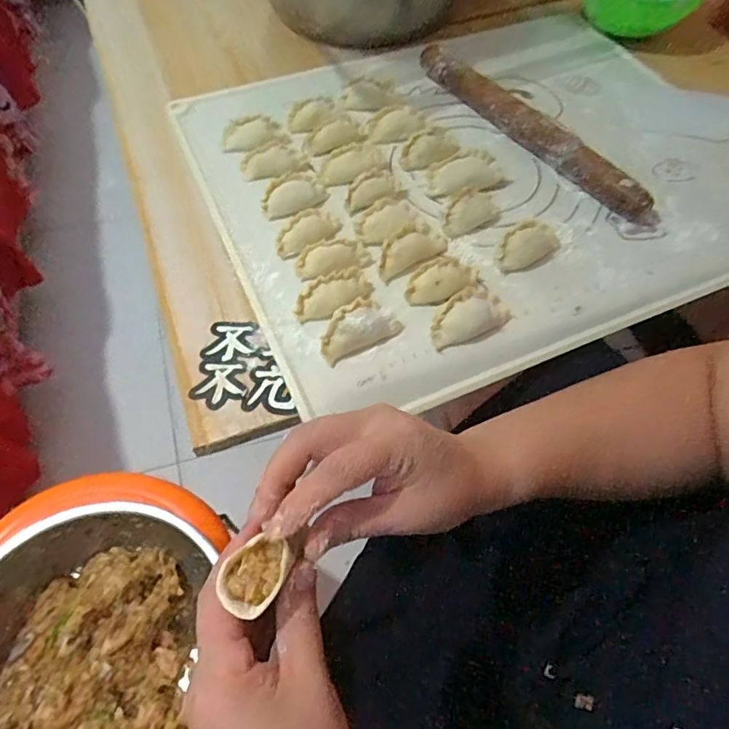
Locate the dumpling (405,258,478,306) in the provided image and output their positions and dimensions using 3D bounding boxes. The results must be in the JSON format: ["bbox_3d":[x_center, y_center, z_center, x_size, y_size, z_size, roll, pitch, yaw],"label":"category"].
[{"bbox_3d":[0.057,-0.063,0.405,0.055,0.016,0.029,-24,63,-17],"label":"dumpling"}]

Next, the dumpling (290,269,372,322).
[{"bbox_3d":[-0.022,-0.051,0.396,0.063,0.018,0.023,-19,62,-15],"label":"dumpling"}]

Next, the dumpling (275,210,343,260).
[{"bbox_3d":[-0.045,-0.106,0.431,0.025,0.016,0.057,37,63,17],"label":"dumpling"}]

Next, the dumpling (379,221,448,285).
[{"bbox_3d":[0.036,-0.091,0.420,0.066,0.015,0.026,-38,69,-23],"label":"dumpling"}]

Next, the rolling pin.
[{"bbox_3d":[0.149,-0.224,0.506,0.029,0.031,0.288,-32,66,-21],"label":"rolling pin"}]

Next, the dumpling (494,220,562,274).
[{"bbox_3d":[0.131,-0.095,0.427,0.062,0.020,0.030,-28,65,-19],"label":"dumpling"}]

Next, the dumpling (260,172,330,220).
[{"bbox_3d":[-0.060,-0.143,0.452,0.054,0.015,0.031,-23,63,-17],"label":"dumpling"}]

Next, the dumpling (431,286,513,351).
[{"bbox_3d":[0.074,-0.033,0.389,0.060,0.018,0.032,-26,64,-18],"label":"dumpling"}]

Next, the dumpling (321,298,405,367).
[{"bbox_3d":[-0.005,-0.025,0.380,0.059,0.016,0.031,-34,67,-22],"label":"dumpling"}]

